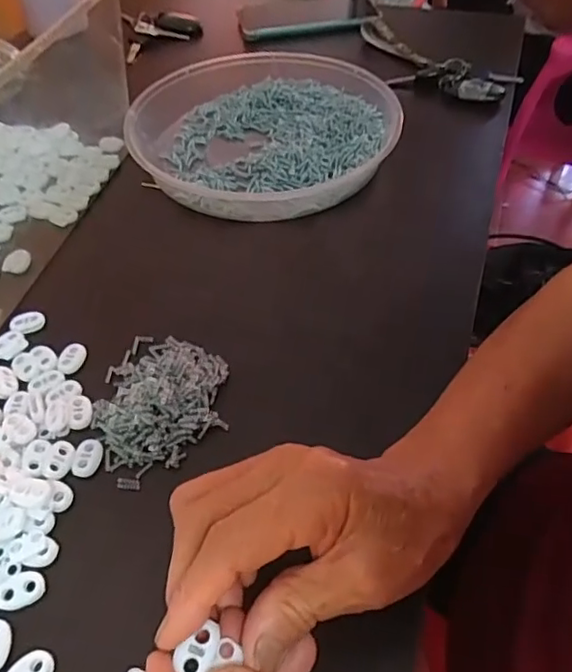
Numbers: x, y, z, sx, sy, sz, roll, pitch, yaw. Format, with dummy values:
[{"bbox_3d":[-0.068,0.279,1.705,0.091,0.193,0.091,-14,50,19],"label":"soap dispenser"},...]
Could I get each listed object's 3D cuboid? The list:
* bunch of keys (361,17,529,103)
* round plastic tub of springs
[{"bbox_3d":[0.141,-0.292,0.622,0.084,0.015,0.203,-36,58,-26],"label":"bunch of keys"},{"bbox_3d":[-0.019,-0.182,0.521,0.225,0.040,0.228,0,50,0],"label":"round plastic tub of springs"}]

